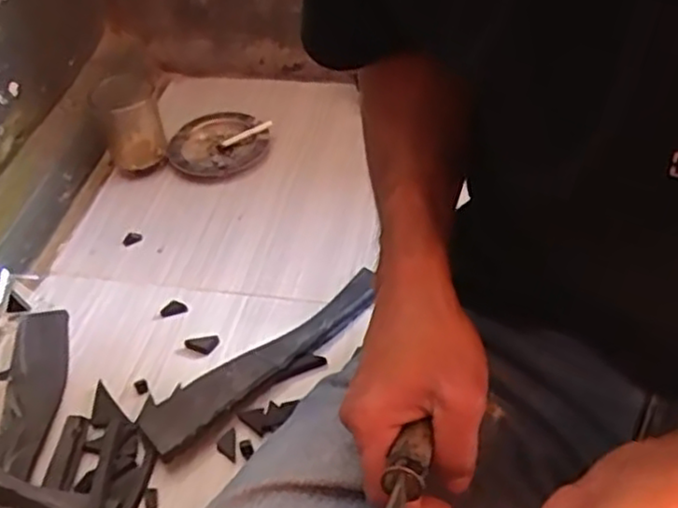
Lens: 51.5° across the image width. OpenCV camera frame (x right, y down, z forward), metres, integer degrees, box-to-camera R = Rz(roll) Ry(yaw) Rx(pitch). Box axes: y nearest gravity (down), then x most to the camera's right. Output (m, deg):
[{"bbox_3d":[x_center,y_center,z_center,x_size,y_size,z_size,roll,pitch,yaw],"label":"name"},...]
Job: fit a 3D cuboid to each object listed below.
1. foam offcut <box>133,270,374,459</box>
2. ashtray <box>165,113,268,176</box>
[{"bbox_3d":[-0.058,0.087,0.604,0.239,0.026,0.055,-32,51,-22],"label":"foam offcut"},{"bbox_3d":[-0.141,-0.126,0.819,0.108,0.018,0.098,-15,47,-9],"label":"ashtray"}]

